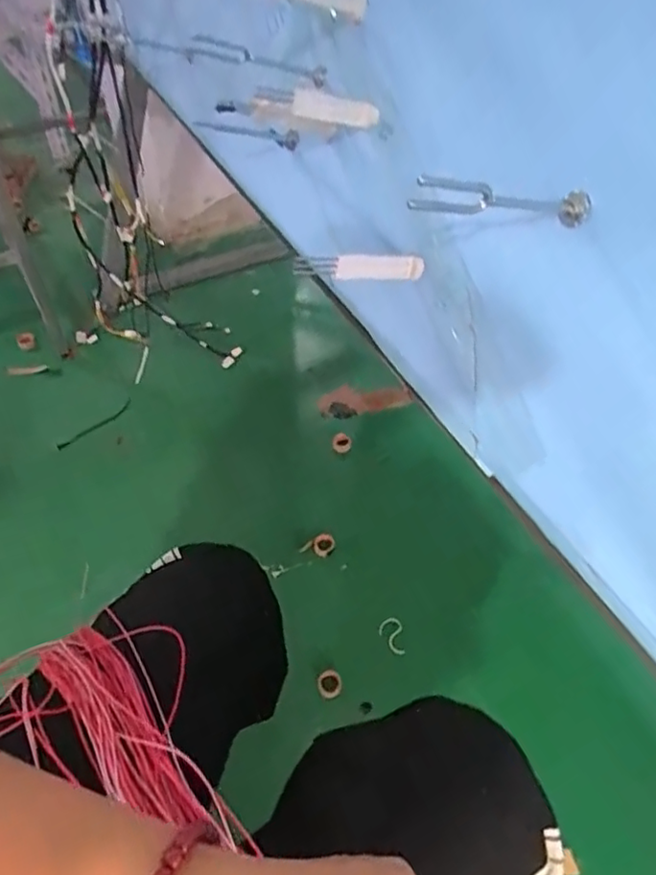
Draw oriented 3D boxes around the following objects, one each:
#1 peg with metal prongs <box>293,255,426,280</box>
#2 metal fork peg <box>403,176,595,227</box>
[{"bbox_3d":[0.031,-0.157,0.569,0.133,0.023,0.013,-6,51,-24],"label":"peg with metal prongs"},{"bbox_3d":[0.130,-0.166,0.436,0.157,0.027,0.019,-7,51,-26],"label":"metal fork peg"}]

